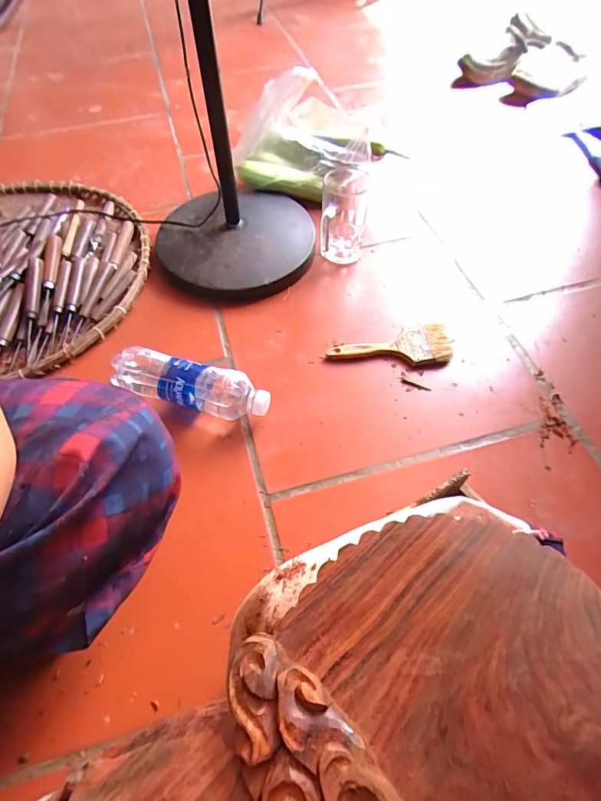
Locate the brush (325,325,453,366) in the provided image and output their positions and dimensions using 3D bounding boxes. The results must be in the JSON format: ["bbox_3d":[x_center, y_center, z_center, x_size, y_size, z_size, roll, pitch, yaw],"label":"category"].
[{"bbox_3d":[0.130,-0.077,0.627,0.177,0.020,0.063,-5,56,-2],"label":"brush"}]

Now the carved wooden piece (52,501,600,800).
[{"bbox_3d":[0.031,0.171,0.191,0.269,0.051,0.186,-38,63,-21],"label":"carved wooden piece"}]

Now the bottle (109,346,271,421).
[{"bbox_3d":[-0.143,-0.018,0.567,0.214,0.059,0.061,13,57,10],"label":"bottle"}]

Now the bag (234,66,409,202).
[{"bbox_3d":[0.024,-0.465,0.760,0.265,0.183,0.147,21,60,15],"label":"bag"}]

